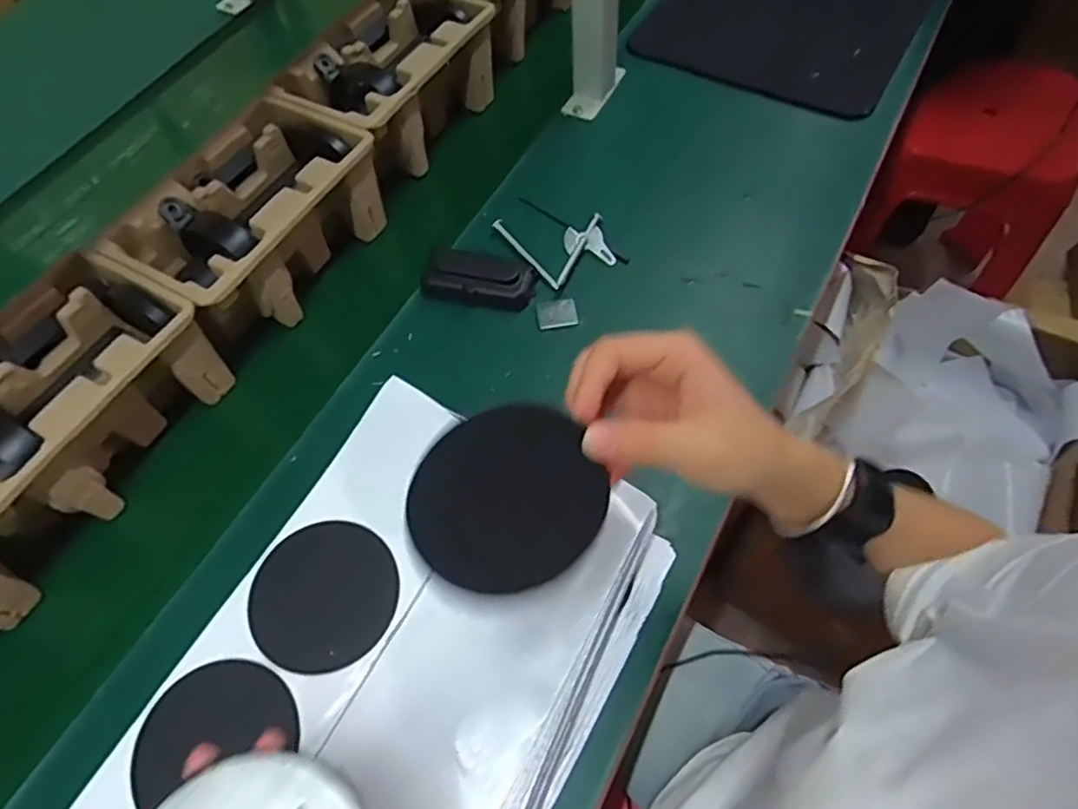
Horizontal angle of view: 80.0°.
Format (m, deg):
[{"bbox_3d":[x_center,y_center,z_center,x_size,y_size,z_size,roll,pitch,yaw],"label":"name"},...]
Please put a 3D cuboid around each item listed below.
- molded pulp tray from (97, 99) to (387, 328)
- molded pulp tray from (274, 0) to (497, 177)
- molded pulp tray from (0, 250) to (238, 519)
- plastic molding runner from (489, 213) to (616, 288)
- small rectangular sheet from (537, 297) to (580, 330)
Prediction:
[{"bbox_3d":[-0.269,-0.171,0.614,0.148,0.100,0.219,27,65,18],"label":"molded pulp tray"},{"bbox_3d":[-0.157,-0.348,0.708,0.146,0.103,0.225,20,63,15],"label":"molded pulp tray"},{"bbox_3d":[-0.387,0.001,0.527,0.144,0.096,0.228,24,64,17],"label":"molded pulp tray"},{"bbox_3d":[0.020,-0.169,0.644,0.091,0.024,0.102,-29,62,-13],"label":"plastic molding runner"},{"bbox_3d":[0.017,-0.086,0.607,0.038,0.009,0.028,-7,59,0],"label":"small rectangular sheet"}]

